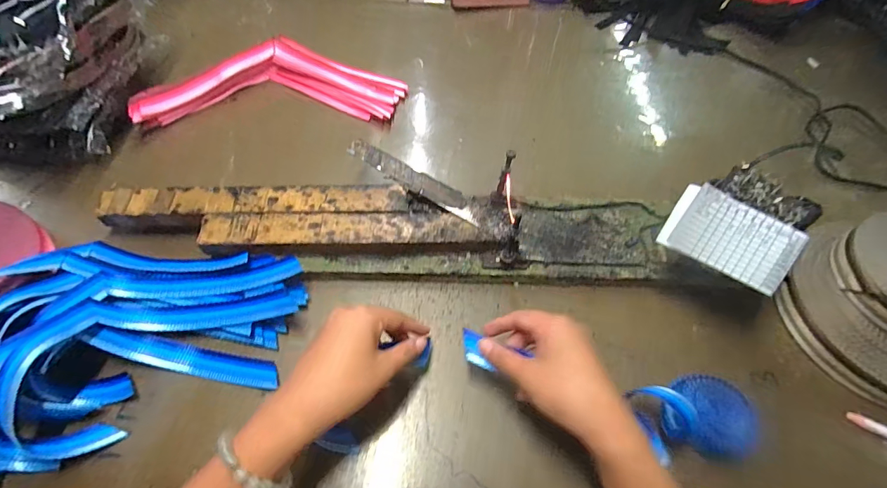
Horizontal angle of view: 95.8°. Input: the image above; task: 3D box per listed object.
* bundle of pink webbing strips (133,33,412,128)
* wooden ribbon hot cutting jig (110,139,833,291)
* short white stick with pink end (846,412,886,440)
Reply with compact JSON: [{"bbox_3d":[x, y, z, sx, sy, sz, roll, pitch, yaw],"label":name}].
[{"bbox_3d":[-0.229,-0.223,0.568,0.346,0.048,0.147,-4,58,-4],"label":"bundle of pink webbing strips"},{"bbox_3d":[-0.017,-0.040,0.415,0.667,0.112,0.136,7,58,2],"label":"wooden ribbon hot cutting jig"},{"bbox_3d":[0.392,0.167,0.361,0.044,0.010,0.010,30,62,15],"label":"short white stick with pink end"}]

